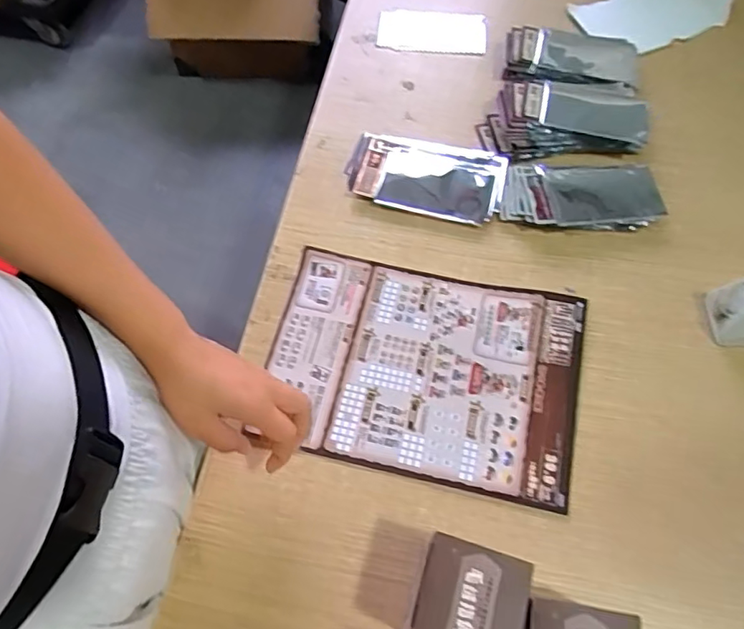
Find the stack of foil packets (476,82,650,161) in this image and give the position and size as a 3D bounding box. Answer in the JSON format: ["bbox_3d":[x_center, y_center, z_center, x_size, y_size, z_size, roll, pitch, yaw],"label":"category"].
[{"bbox_3d":[0.222,-0.226,0.644,0.183,0.041,0.098,3,63,2],"label":"stack of foil packets"}]

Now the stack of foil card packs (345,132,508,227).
[{"bbox_3d":[0.059,-0.153,0.622,0.172,0.015,0.096,14,64,7],"label":"stack of foil card packs"}]

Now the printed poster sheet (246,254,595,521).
[{"bbox_3d":[0.049,0.051,0.530,0.288,0.010,0.203,12,65,7],"label":"printed poster sheet"}]

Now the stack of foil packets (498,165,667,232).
[{"bbox_3d":[0.223,-0.129,0.597,0.163,0.026,0.083,-3,63,-2],"label":"stack of foil packets"}]

